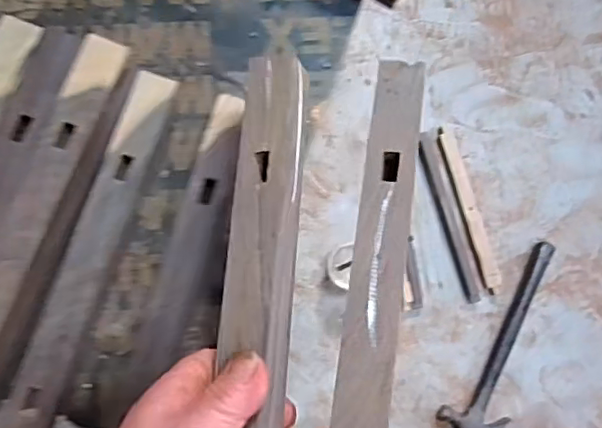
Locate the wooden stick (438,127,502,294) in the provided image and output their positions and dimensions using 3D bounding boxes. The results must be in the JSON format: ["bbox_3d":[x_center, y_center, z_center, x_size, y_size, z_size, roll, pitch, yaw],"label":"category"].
[{"bbox_3d":[0.344,-0.010,1.186,0.033,0.024,0.343,-17,86,-4],"label":"wooden stick"}]

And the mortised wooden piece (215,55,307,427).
[{"bbox_3d":[-0.025,0.061,0.317,0.039,0.023,0.321,4,73,-2],"label":"mortised wooden piece"}]

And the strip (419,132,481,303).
[{"bbox_3d":[0.297,0.005,1.165,0.041,0.021,0.351,-14,86,-4],"label":"strip"}]

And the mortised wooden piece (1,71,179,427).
[{"bbox_3d":[-0.158,0.046,0.435,0.043,0.043,0.315,19,85,-1],"label":"mortised wooden piece"}]

